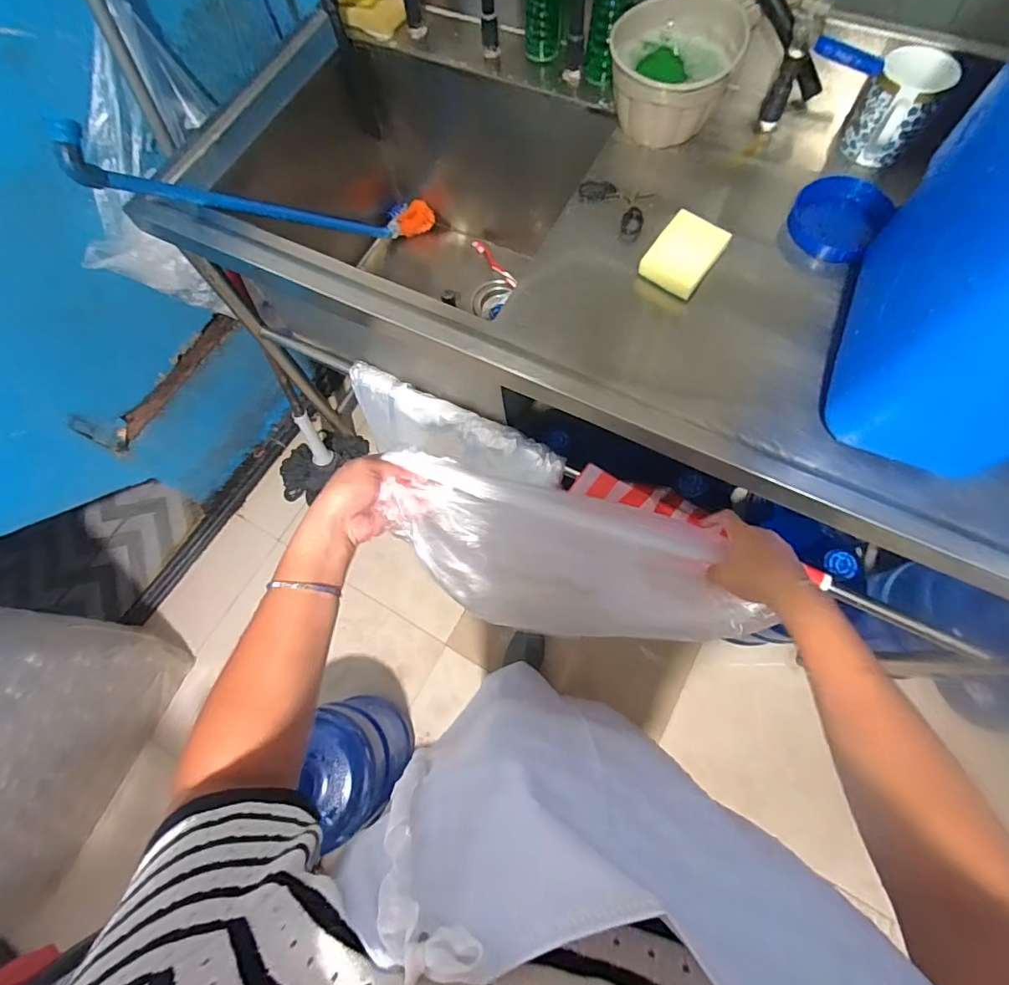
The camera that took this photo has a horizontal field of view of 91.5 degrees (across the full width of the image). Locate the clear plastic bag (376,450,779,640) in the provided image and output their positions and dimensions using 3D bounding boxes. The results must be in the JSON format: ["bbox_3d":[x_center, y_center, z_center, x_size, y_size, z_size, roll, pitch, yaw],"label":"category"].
[{"bbox_3d":[0.069,0.071,0.492,0.366,0.040,0.134,17,72,-5],"label":"clear plastic bag"}]

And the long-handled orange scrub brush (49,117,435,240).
[{"bbox_3d":[-0.367,-0.516,0.880,0.100,0.100,0.717,34,33,13],"label":"long-handled orange scrub brush"}]

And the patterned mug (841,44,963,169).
[{"bbox_3d":[0.508,-0.502,0.642,0.092,0.095,0.090,33,75,13],"label":"patterned mug"}]

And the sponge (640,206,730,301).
[{"bbox_3d":[0.234,-0.308,0.635,0.076,0.030,0.101,36,76,14],"label":"sponge"}]

